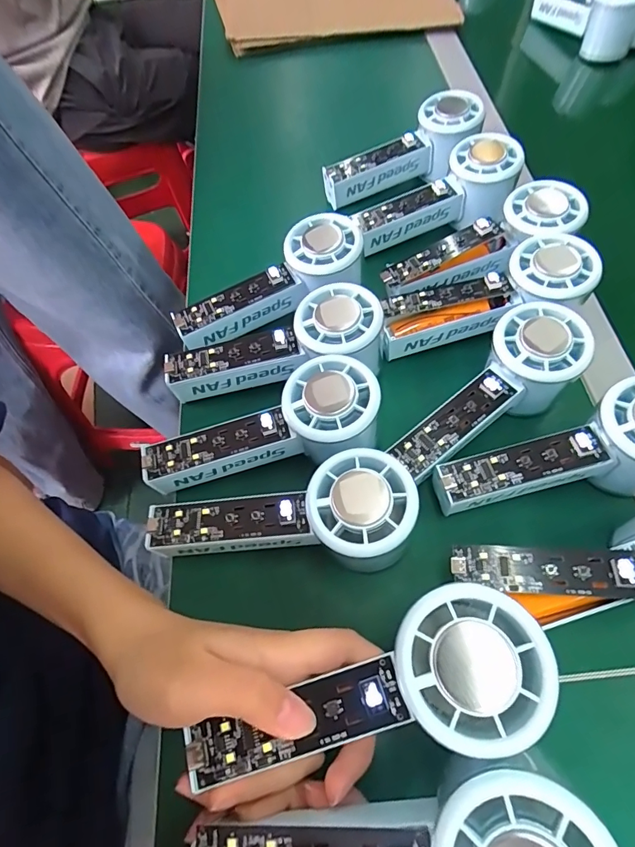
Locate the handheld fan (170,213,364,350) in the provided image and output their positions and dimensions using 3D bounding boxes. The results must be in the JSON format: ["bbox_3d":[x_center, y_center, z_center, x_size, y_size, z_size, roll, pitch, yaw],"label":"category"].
[{"bbox_3d":[-0.034,-0.102,0.334,0.150,0.040,0.059,-29,64,4],"label":"handheld fan"}]

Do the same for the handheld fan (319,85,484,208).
[{"bbox_3d":[0.080,-0.248,0.415,0.151,0.049,0.051,-27,64,5],"label":"handheld fan"}]

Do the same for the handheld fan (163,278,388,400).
[{"bbox_3d":[-0.029,-0.047,0.301,0.149,0.034,0.062,-17,62,11],"label":"handheld fan"}]

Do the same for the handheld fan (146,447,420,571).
[{"bbox_3d":[-0.021,0.054,0.245,0.150,0.033,0.060,-13,62,14],"label":"handheld fan"}]

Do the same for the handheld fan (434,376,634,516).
[{"bbox_3d":[0.147,0.023,0.256,0.145,0.051,0.054,-19,64,-8],"label":"handheld fan"}]

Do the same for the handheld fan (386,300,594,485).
[{"bbox_3d":[0.109,-0.014,0.278,0.145,0.048,0.055,-42,69,-18],"label":"handheld fan"}]

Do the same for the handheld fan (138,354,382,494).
[{"bbox_3d":[-0.033,0.008,0.274,0.151,0.036,0.062,-21,63,9],"label":"handheld fan"}]

